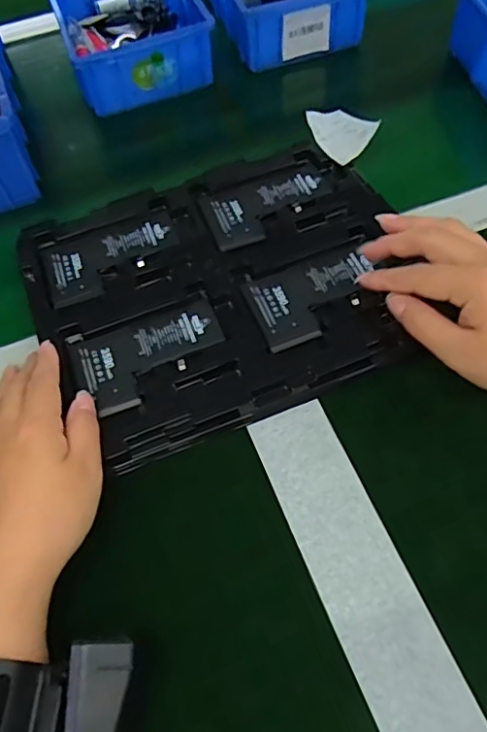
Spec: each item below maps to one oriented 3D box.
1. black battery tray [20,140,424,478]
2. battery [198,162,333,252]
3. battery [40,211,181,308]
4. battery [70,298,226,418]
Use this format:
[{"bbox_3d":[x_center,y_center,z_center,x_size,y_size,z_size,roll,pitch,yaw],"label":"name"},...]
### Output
[{"bbox_3d":[-0.015,-0.062,0.399,0.256,0.023,0.220,-21,64,-9],"label":"black battery tray"},{"bbox_3d":[0.020,-0.127,0.435,0.103,0.008,0.062,-22,60,-9],"label":"battery"},{"bbox_3d":[-0.099,-0.083,0.419,0.102,0.006,0.063,-20,60,-8],"label":"battery"},{"bbox_3d":[-0.061,-0.008,0.371,0.097,0.008,0.063,-21,60,-9],"label":"battery"}]

